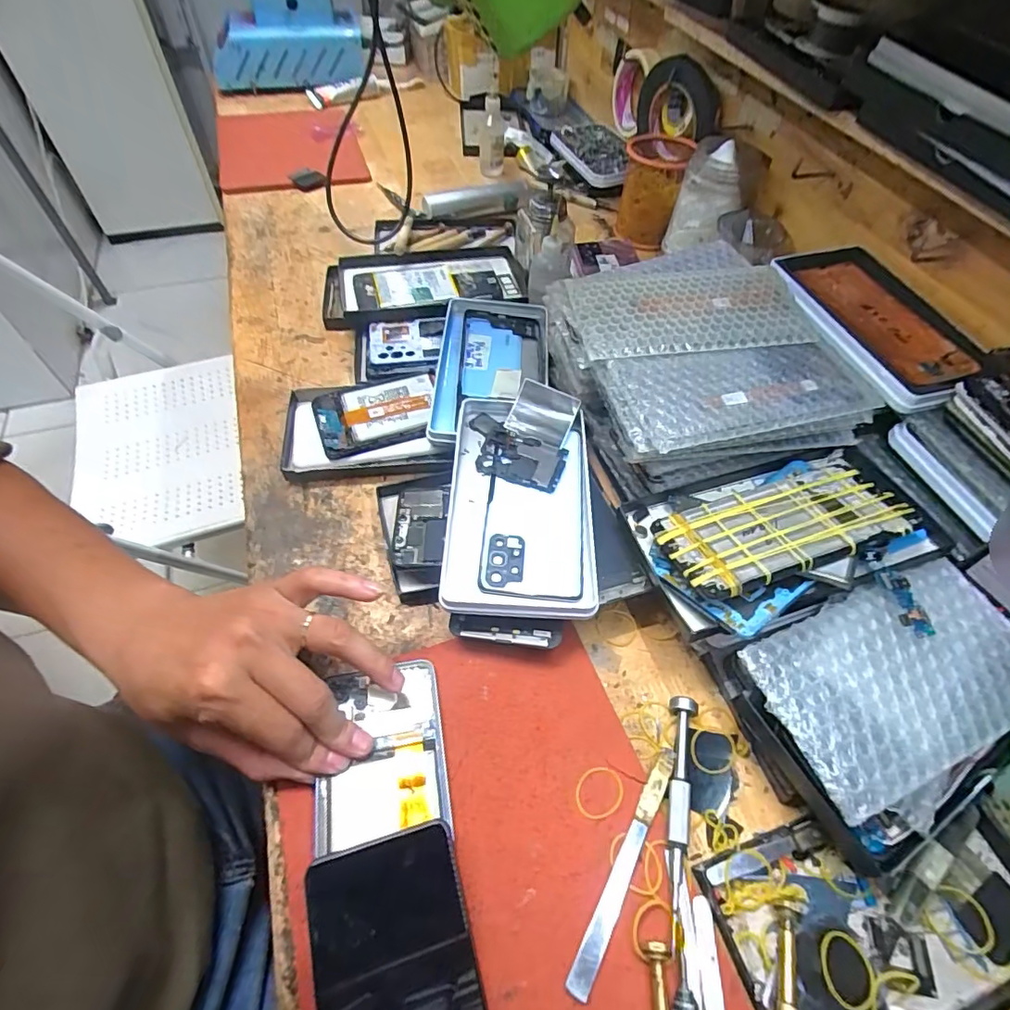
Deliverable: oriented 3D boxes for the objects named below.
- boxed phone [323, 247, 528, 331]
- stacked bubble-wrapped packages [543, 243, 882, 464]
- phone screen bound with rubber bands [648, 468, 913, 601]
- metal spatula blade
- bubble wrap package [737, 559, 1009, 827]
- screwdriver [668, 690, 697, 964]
[{"bbox_3d":[-0.087,-0.239,0.568,0.214,0.021,0.113,-6,56,-7],"label":"boxed phone"},{"bbox_3d":[0.142,-0.115,0.417,0.175,0.085,0.206,-13,57,-12],"label":"stacked bubble-wrapped packages"},{"bbox_3d":[0.178,0.012,0.339,0.149,0.007,0.071,-18,44,-10],"label":"phone screen bound with rubber bands"},{"bbox_3d":[0.066,0.194,0.286,0.012,0.004,0.126,27,58,15],"label":"metal spatula blade"},{"bbox_3d":[0.226,0.092,0.294,0.168,0.011,0.093,-19,58,-15],"label":"bubble wrap package"},{"bbox_3d":[0.100,0.175,0.299,0.013,0.013,0.126,11,55,5],"label":"screwdriver"}]

